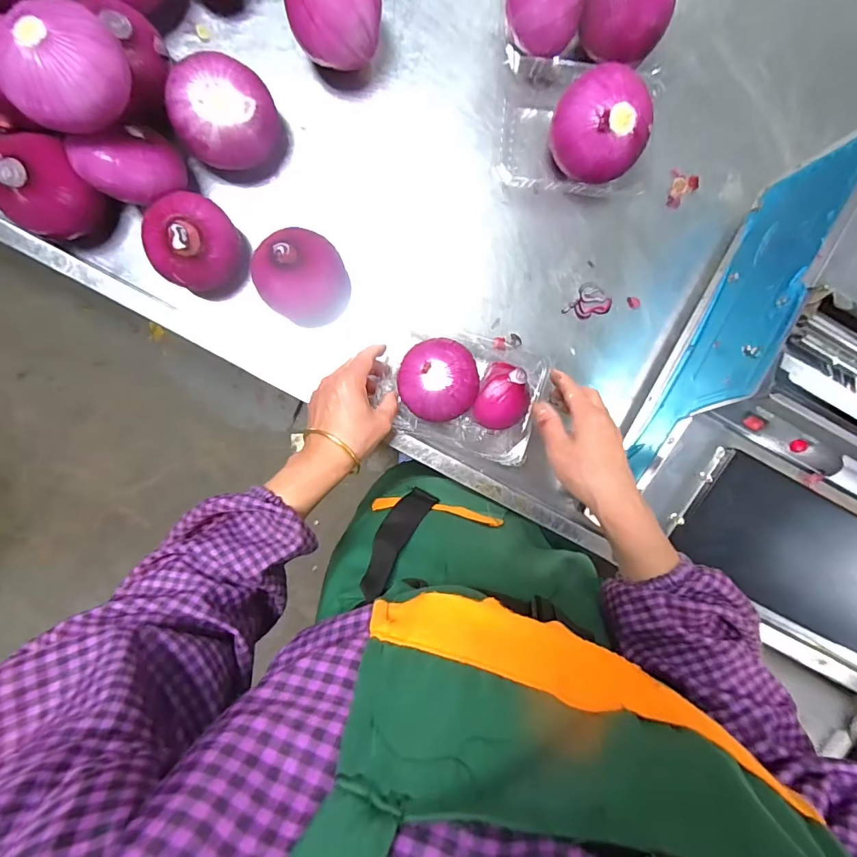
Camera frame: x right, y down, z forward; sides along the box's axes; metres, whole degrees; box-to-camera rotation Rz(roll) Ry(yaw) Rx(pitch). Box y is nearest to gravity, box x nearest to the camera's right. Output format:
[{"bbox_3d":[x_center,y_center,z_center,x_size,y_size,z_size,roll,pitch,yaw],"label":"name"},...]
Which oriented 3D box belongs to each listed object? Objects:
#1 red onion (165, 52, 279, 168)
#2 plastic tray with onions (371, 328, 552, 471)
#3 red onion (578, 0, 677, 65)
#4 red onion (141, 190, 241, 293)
[{"bbox_3d":[-0.205,-0.321,0.447,0.093,0.071,0.094,0,95,-4],"label":"red onion"},{"bbox_3d":[0.036,-0.041,0.487,0.167,0.079,0.137,15,94,-5],"label":"plastic tray with onions"},{"bbox_3d":[0.199,-0.421,0.452,0.085,0.087,0.072,33,92,-6],"label":"red onion"},{"bbox_3d":[-0.240,-0.191,0.455,0.079,0.076,0.089,28,93,-6],"label":"red onion"}]

